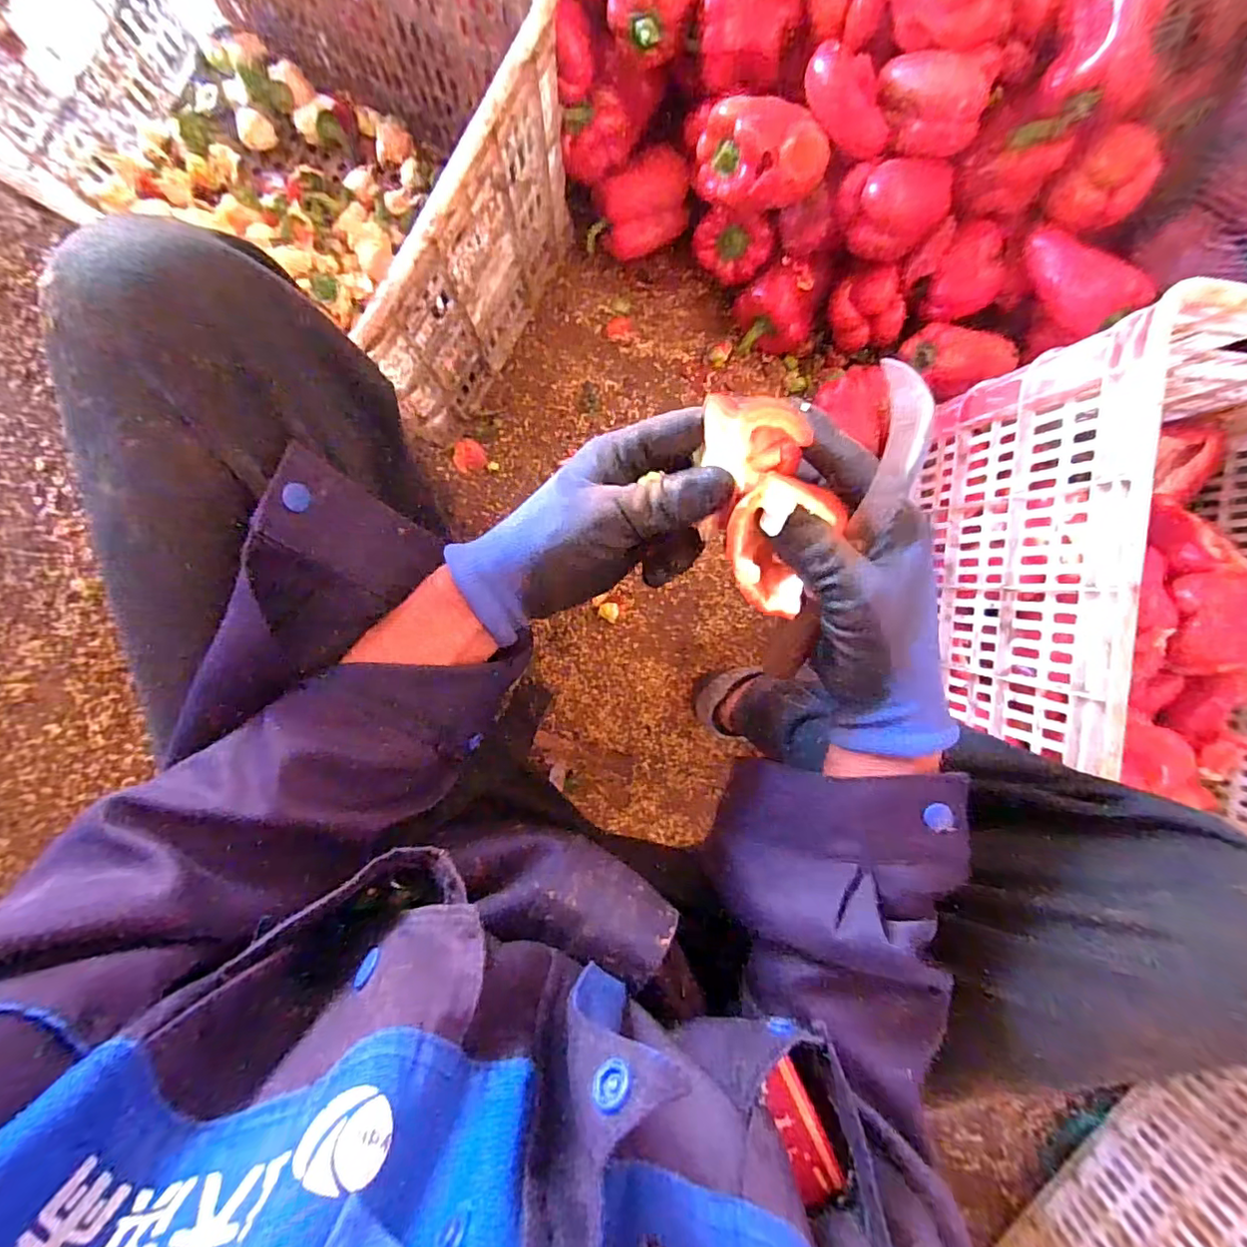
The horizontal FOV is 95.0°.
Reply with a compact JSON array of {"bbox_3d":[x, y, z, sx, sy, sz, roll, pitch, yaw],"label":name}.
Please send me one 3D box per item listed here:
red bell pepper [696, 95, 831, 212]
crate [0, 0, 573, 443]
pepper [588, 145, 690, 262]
[{"bbox_3d":[0.139,-0.468,0.568,0.120,0.066,0.090,26,90,-4],"label":"red bell pepper"},{"bbox_3d":[-0.348,-0.477,0.572,0.514,0.299,0.352,28,90,-3],"label":"crate"},{"bbox_3d":[0.022,-0.500,0.698,0.125,0.084,0.074,-24,92,-2],"label":"pepper"}]

